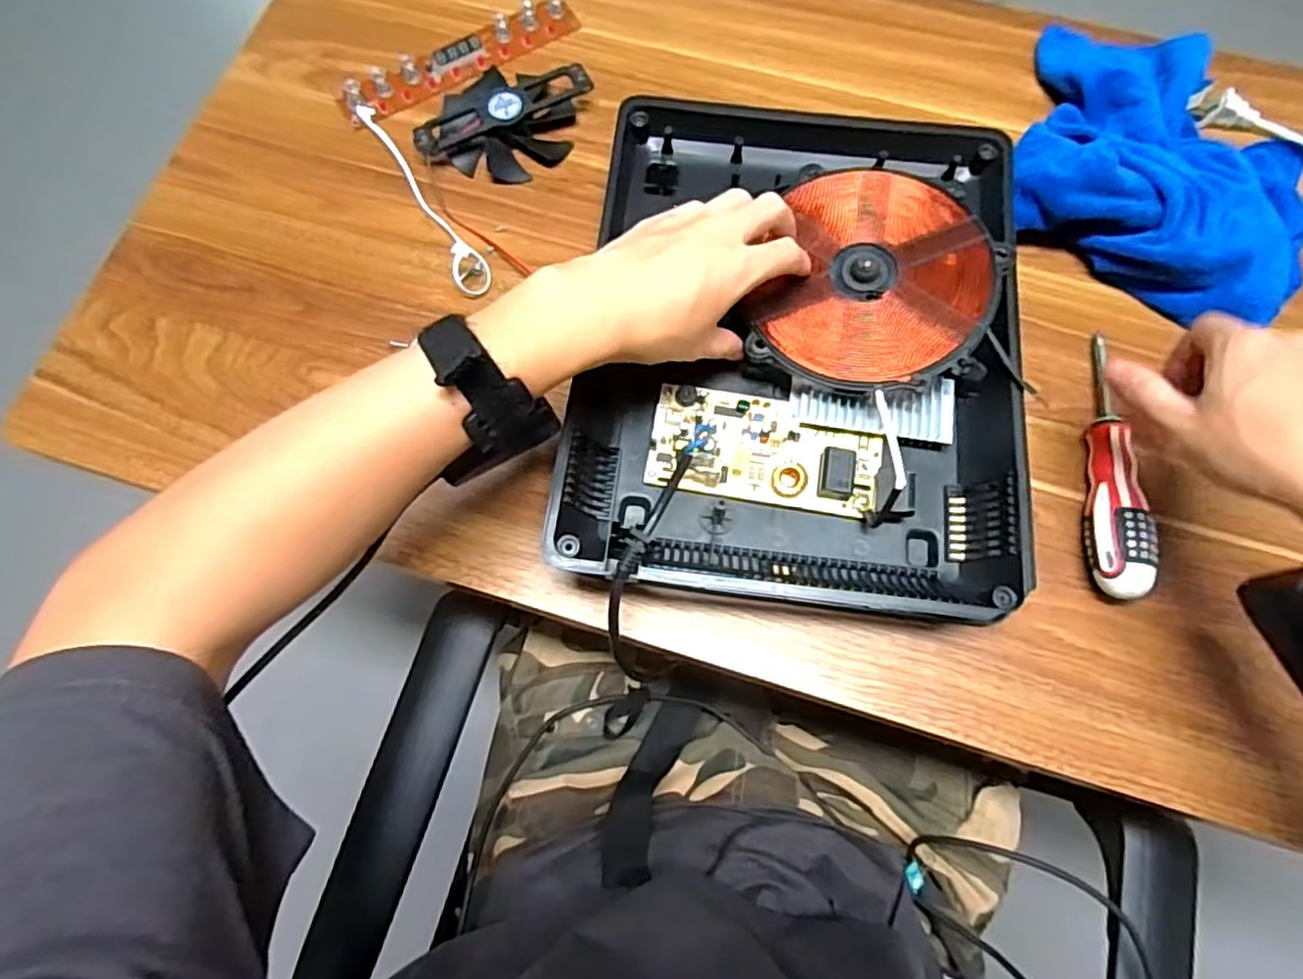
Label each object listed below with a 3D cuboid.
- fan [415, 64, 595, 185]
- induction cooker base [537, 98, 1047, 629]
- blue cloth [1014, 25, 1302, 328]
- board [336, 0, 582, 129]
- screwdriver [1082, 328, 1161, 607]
[{"bbox_3d":[-0.112,-0.288,0.543,0.103,0.023,0.113,17,73,6],"label":"fan"},{"bbox_3d":[0.091,-0.105,0.460,0.270,0.069,0.351,4,72,1],"label":"induction cooker base"},{"bbox_3d":[0.384,-0.247,0.521,0.212,0.061,0.254,22,73,7],"label":"blue cloth"},{"bbox_3d":[-0.154,-0.350,0.568,0.203,0.012,0.032,-31,74,-10],"label":"board"},{"bbox_3d":[0.290,-0.022,0.449,0.032,0.033,0.182,6,72,2],"label":"screwdriver"}]

